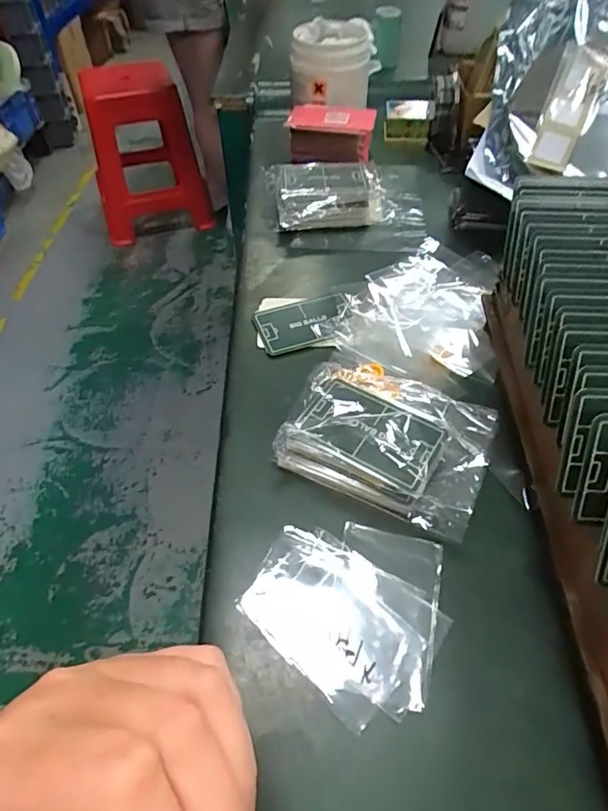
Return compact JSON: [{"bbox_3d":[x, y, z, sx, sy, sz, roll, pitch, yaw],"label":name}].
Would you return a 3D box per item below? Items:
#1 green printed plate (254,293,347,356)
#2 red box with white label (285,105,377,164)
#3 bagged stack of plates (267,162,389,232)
[{"bbox_3d":[0.001,-0.069,0.414,0.077,0.004,0.053,-18,55,-6],"label":"green printed plate"},{"bbox_3d":[0.031,-0.319,0.584,0.097,0.046,0.061,7,51,7],"label":"red box with white label"},{"bbox_3d":[0.026,-0.216,0.513,0.111,0.041,0.077,-10,51,-5],"label":"bagged stack of plates"}]

